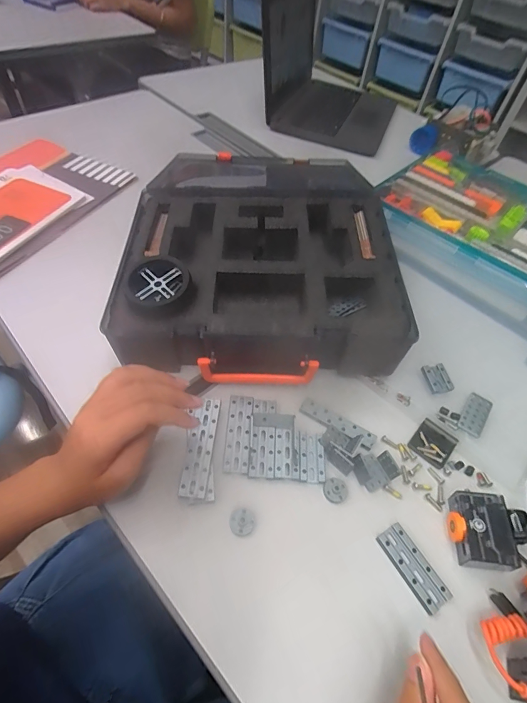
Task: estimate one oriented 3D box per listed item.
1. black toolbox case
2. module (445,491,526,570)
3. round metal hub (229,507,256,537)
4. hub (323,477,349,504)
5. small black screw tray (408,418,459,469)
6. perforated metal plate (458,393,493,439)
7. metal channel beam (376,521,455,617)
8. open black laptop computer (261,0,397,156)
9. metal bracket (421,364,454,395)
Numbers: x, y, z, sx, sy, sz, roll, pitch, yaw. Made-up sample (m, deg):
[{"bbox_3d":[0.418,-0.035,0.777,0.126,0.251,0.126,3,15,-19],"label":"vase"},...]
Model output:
[{"bbox_3d":[-0.007,-0.112,0.456,0.300,0.084,0.310,-1,54,-4],"label":"black toolbox case"},{"bbox_3d":[0.195,0.154,0.320,0.068,0.022,0.055,8,54,2],"label":"module"},{"bbox_3d":[-0.018,0.146,0.320,0.022,0.008,0.022,2,54,-2],"label":"round metal hub"},{"bbox_3d":[0.066,0.126,0.340,0.023,0.004,0.022,2,54,-2],"label":"hub"},{"bbox_3d":[0.172,0.092,0.377,0.037,0.005,0.042,37,60,21],"label":"small black screw tray"},{"bbox_3d":[0.225,0.067,0.398,0.025,0.006,0.049,30,58,17],"label":"perforated metal plate"},{"bbox_3d":[0.124,0.177,0.308,0.026,0.005,0.063,-25,59,-20],"label":"metal channel beam"},{"bbox_3d":[0.152,-0.593,0.746,0.256,0.216,0.302,21,54,9],"label":"open black laptop computer"},{"bbox_3d":[0.193,0.030,0.415,0.025,0.008,0.033,-10,55,-11],"label":"metal bracket"}]

